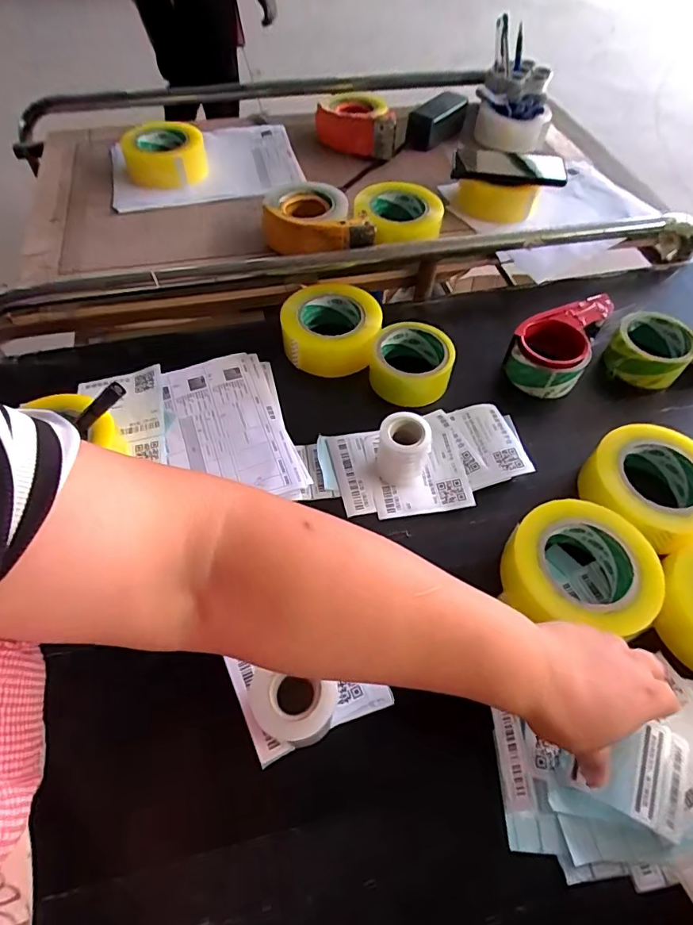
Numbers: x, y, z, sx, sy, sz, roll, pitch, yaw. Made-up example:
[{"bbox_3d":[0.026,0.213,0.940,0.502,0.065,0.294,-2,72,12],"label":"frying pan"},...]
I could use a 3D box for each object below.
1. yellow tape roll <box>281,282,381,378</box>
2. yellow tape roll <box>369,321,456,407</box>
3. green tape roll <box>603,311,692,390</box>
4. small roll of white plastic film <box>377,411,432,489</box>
[{"bbox_3d":[-0.018,-0.175,0.617,0.117,0.052,0.127,8,56,5],"label":"yellow tape roll"},{"bbox_3d":[0.077,-0.113,0.584,0.097,0.051,0.116,6,56,3],"label":"yellow tape roll"},{"bbox_3d":[0.381,-0.141,0.607,0.089,0.048,0.100,32,61,19],"label":"green tape roll"},{"bbox_3d":[0.059,-0.012,0.497,0.049,0.065,0.046,1,56,-1],"label":"small roll of white plastic film"}]

